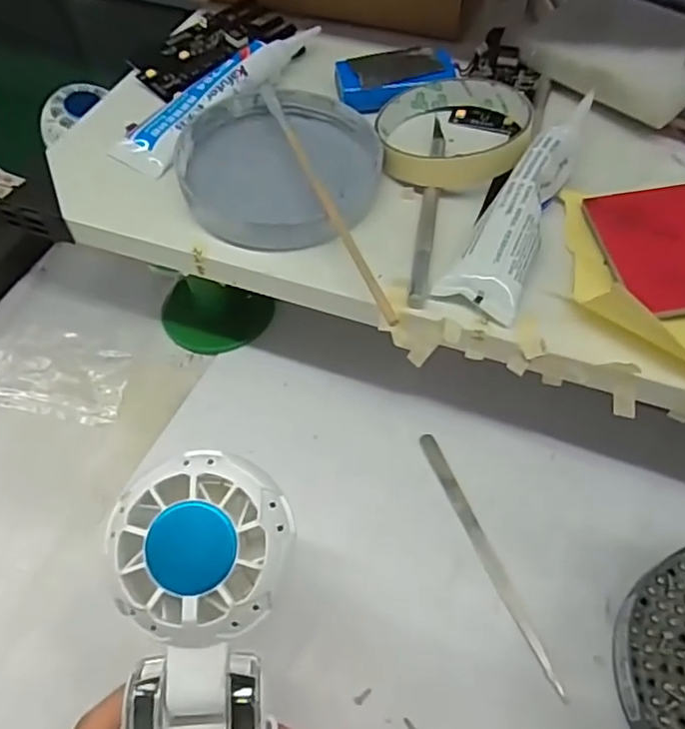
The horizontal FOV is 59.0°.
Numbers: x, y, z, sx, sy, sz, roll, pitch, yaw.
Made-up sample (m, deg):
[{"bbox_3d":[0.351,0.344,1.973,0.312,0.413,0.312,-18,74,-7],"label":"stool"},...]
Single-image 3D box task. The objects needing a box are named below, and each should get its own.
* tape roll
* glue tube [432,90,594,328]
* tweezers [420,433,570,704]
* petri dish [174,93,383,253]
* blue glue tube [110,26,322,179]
[{"bbox_3d":[0.058,-0.124,0.318,0.079,0.020,0.080,-1,56,1],"label":"tape roll"},{"bbox_3d":[0.088,-0.080,0.284,0.032,0.028,0.135,23,60,16],"label":"glue tube"},{"bbox_3d":[0.069,0.090,0.289,0.008,0.005,0.130,-20,58,-11],"label":"tweezers"},{"bbox_3d":[-0.034,-0.098,0.302,0.098,0.023,0.104,-1,56,1],"label":"petri dish"},{"bbox_3d":[-0.062,-0.161,0.346,0.034,0.018,0.151,37,65,23],"label":"blue glue tube"}]

